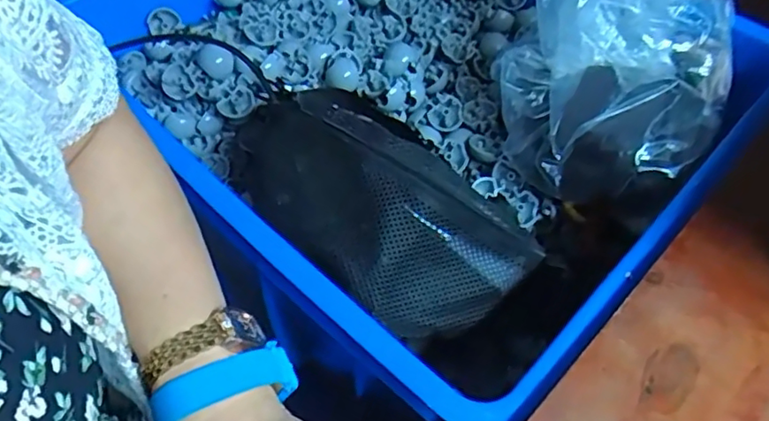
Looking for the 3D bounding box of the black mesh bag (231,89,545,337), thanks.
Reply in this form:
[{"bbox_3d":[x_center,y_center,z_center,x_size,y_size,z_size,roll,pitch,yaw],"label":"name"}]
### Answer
[{"bbox_3d":[-0.009,-0.005,0.452,0.232,0.078,0.120,31,58,20],"label":"black mesh bag"}]

